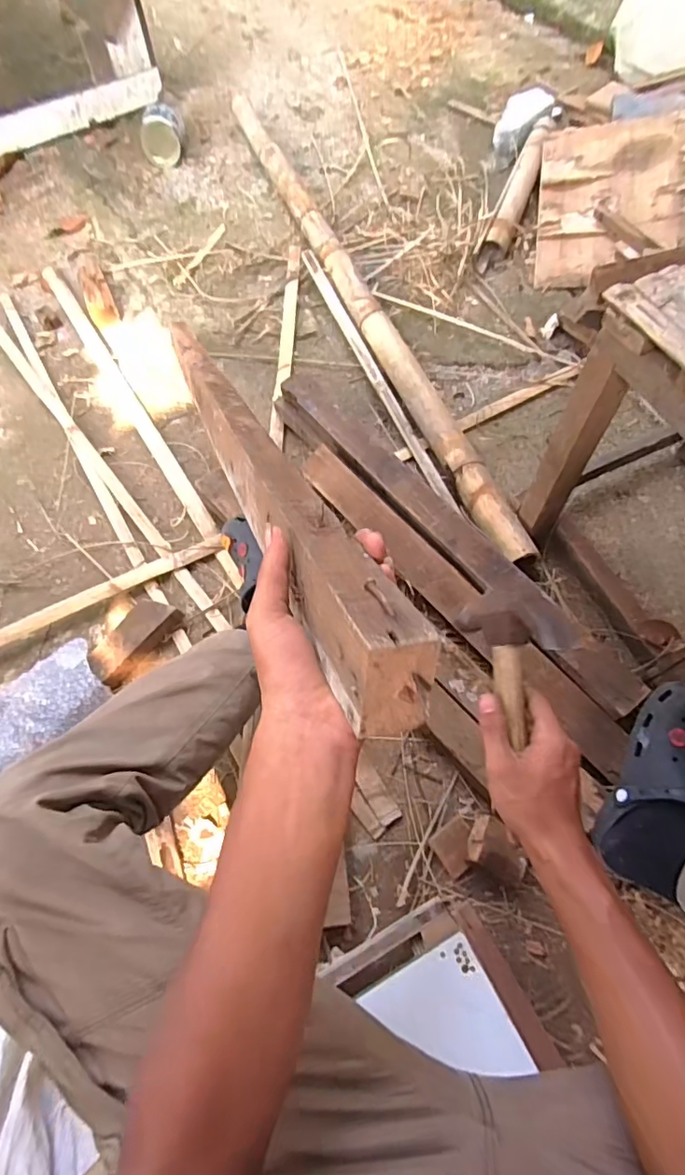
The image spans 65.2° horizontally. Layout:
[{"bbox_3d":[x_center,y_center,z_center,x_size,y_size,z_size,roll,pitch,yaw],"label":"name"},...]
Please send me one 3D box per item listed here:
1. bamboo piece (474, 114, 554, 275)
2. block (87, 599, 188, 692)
[{"bbox_3d":[0.438,-0.992,1.335,0.067,0.062,0.568,19,67,11],"label":"bamboo piece"},{"bbox_3d":[-0.332,0.084,0.861,0.078,0.046,0.154,36,72,17],"label":"block"}]

